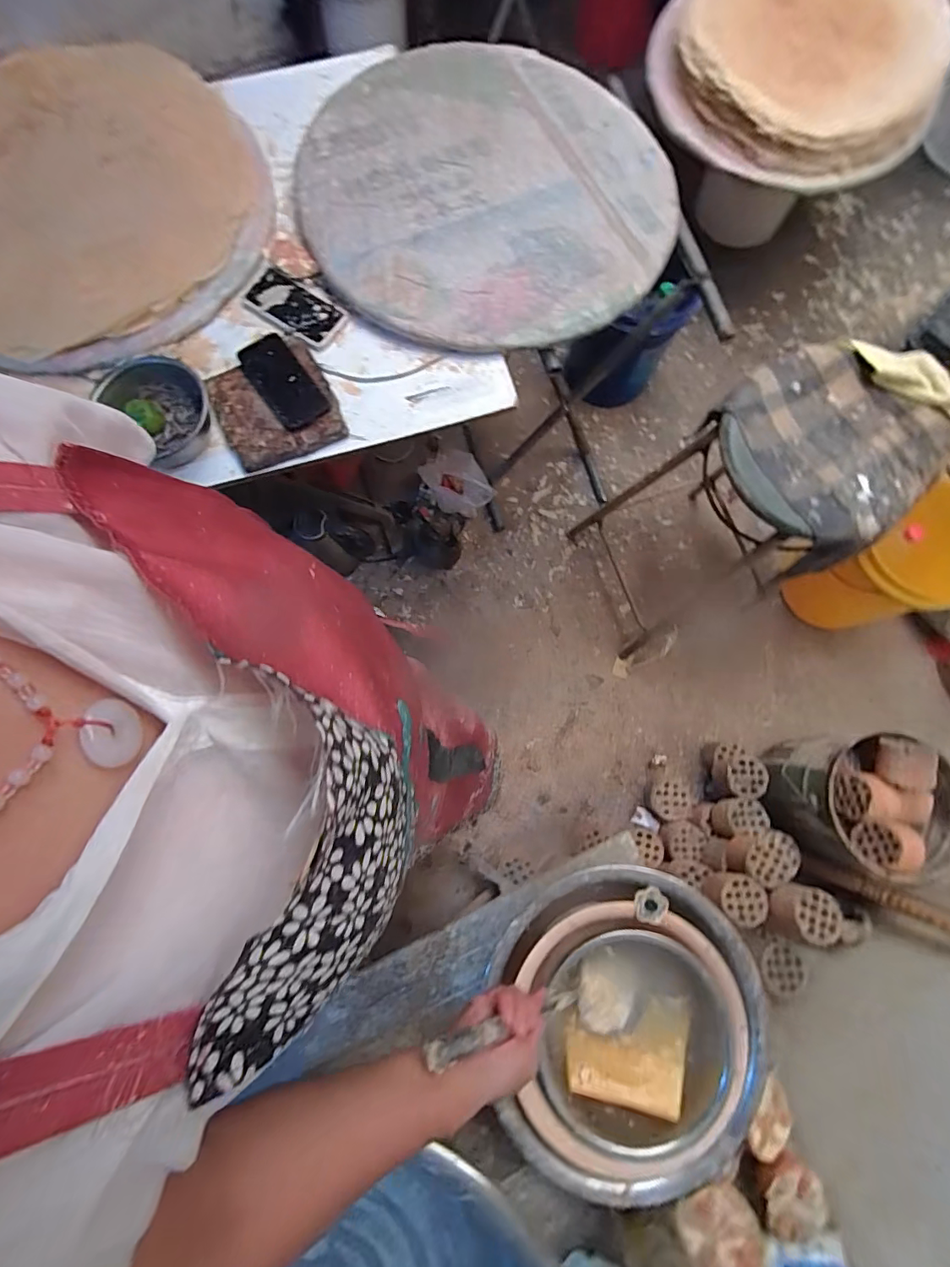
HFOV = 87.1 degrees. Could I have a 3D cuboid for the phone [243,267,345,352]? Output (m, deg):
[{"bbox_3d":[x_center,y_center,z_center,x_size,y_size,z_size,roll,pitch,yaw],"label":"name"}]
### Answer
[{"bbox_3d":[-0.296,-0.531,0.816,0.168,0.015,0.078,34,77,8],"label":"phone"}]

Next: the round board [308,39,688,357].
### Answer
[{"bbox_3d":[0.030,-0.779,0.868,0.620,0.036,0.648,0,75,-1],"label":"round board"}]

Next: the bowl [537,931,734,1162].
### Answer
[{"bbox_3d":[0.192,0.478,0.597,0.198,0.068,0.217,0,75,-1],"label":"bowl"}]

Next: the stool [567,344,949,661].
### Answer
[{"bbox_3d":[0.557,-0.251,1.133,0.382,0.680,0.383,-16,76,-5],"label":"stool"}]

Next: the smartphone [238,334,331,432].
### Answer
[{"bbox_3d":[-0.299,-0.391,0.778,0.076,0.012,0.172,-33,78,-9],"label":"smartphone"}]

